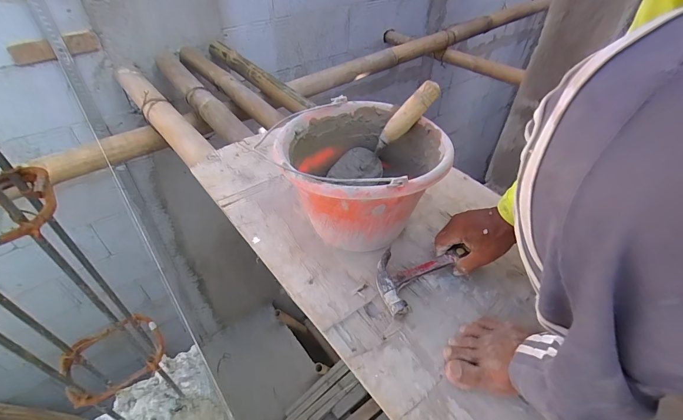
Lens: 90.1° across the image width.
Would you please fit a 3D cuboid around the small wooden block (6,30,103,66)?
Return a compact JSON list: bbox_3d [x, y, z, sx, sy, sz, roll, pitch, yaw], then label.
[{"bbox_3d":[-0.892,-0.507,1.066,0.235,0.062,0.028,-22,48,-23],"label":"small wooden block"}]

